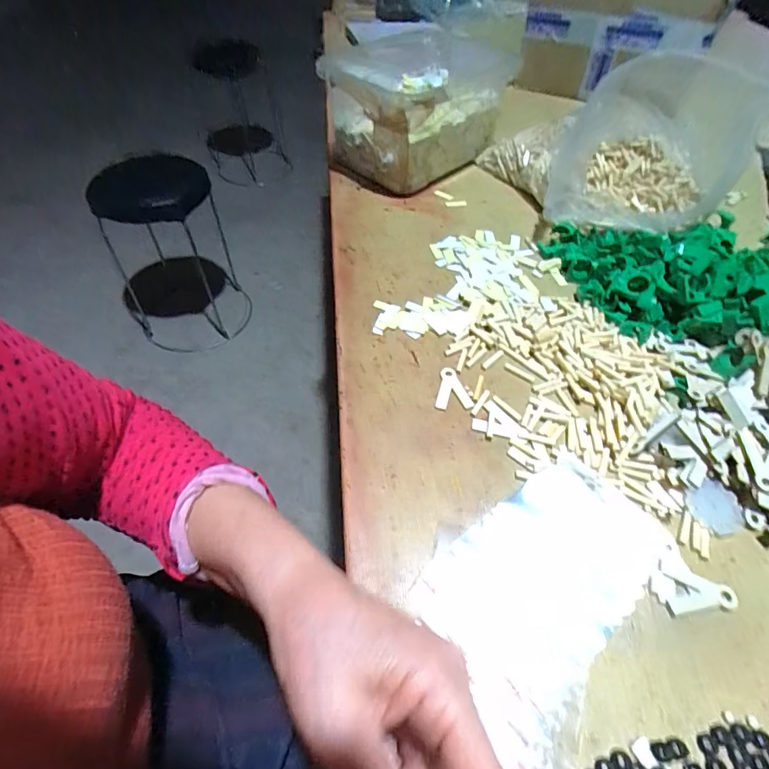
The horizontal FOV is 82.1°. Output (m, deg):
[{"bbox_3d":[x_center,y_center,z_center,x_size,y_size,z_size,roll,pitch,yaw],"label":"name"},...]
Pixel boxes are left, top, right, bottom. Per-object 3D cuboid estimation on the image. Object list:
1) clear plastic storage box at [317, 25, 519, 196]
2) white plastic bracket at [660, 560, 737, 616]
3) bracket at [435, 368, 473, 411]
[{"bbox_3d":[0.032,-0.373,0.621,0.205,0.125,0.192,-35,60,-26],"label":"clear plastic storage box"},{"bbox_3d":[0.201,0.132,0.282,0.042,0.004,0.030,7,51,4],"label":"white plastic bracket"},{"bbox_3d":[0.060,0.004,0.385,0.031,0.004,0.042,3,51,1],"label":"bracket"}]

